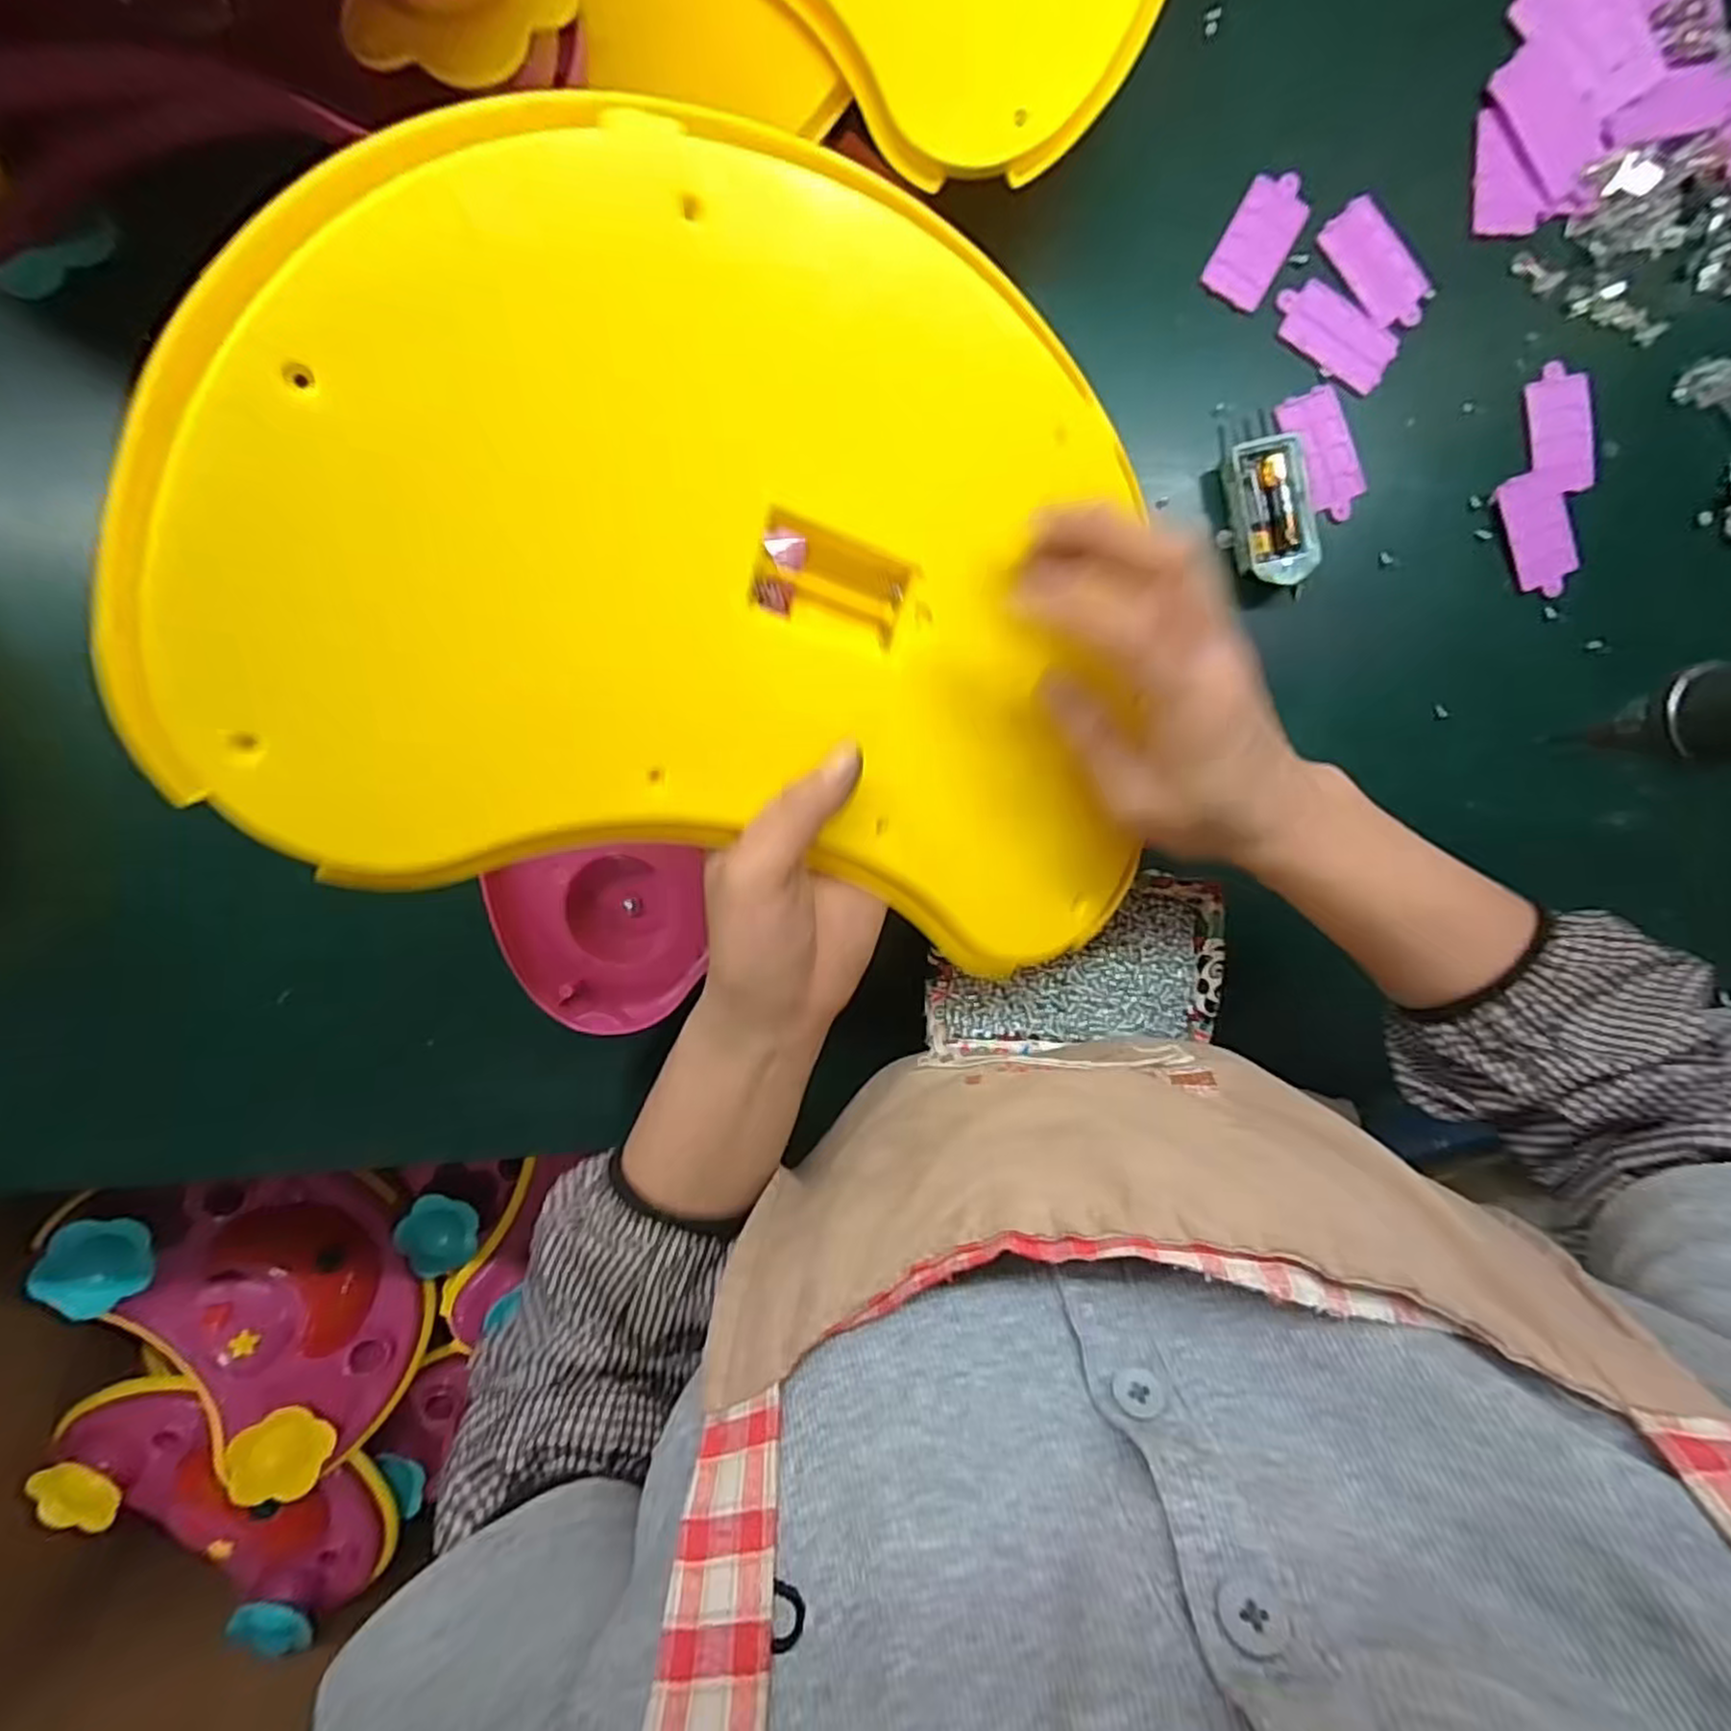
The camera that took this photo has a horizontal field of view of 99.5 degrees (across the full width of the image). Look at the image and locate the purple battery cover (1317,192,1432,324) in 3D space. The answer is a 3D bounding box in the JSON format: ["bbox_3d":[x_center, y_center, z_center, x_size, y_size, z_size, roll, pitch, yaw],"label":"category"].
[{"bbox_3d":[0.280,-0.327,0.398,0.035,0.004,0.069,-41,96,2],"label":"purple battery cover"}]

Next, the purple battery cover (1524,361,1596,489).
[{"bbox_3d":[0.384,-0.242,0.404,0.033,0.006,0.068,-8,97,-2],"label":"purple battery cover"}]

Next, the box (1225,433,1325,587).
[{"bbox_3d":[0.216,-0.188,0.392,0.038,0.020,0.075,-17,97,-1],"label":"box"}]

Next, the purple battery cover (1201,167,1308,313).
[{"bbox_3d":[0.208,-0.331,0.387,0.034,0.005,0.067,29,94,-5],"label":"purple battery cover"}]

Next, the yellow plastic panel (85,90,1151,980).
[{"bbox_3d":[-0.022,-0.088,0.248,0.323,0.028,0.221,12,103,-28],"label":"yellow plastic panel"}]

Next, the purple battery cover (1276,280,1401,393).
[{"bbox_3d":[0.253,-0.288,0.393,0.068,0.004,0.035,34,94,-6],"label":"purple battery cover"}]

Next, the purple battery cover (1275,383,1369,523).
[{"bbox_3d":[0.250,-0.224,0.398,0.032,0.005,0.068,-24,97,0],"label":"purple battery cover"}]

